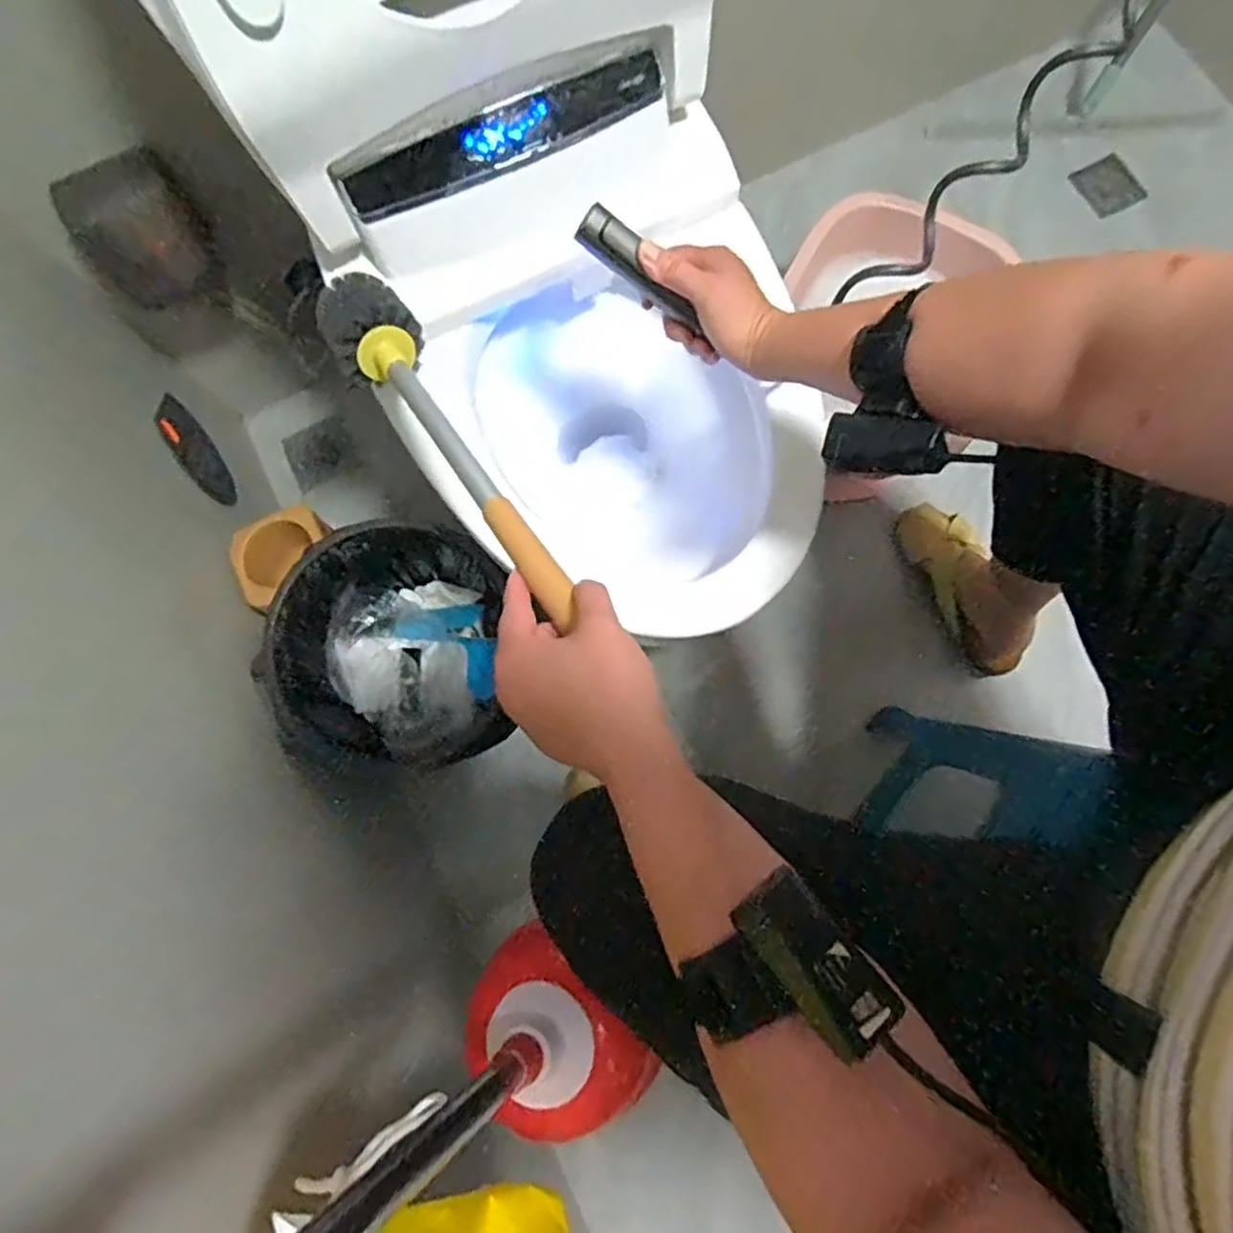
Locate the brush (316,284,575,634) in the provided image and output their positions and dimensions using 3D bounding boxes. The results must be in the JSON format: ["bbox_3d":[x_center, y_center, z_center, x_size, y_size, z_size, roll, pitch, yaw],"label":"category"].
[{"bbox_3d":[-0.134,-0.146,0.511,0.070,0.056,0.398,-34,61,-6],"label":"brush"}]

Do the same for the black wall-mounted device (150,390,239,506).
[{"bbox_3d":[-0.504,-0.199,0.833,0.014,0.130,0.123,-21,78,-3],"label":"black wall-mounted device"}]

